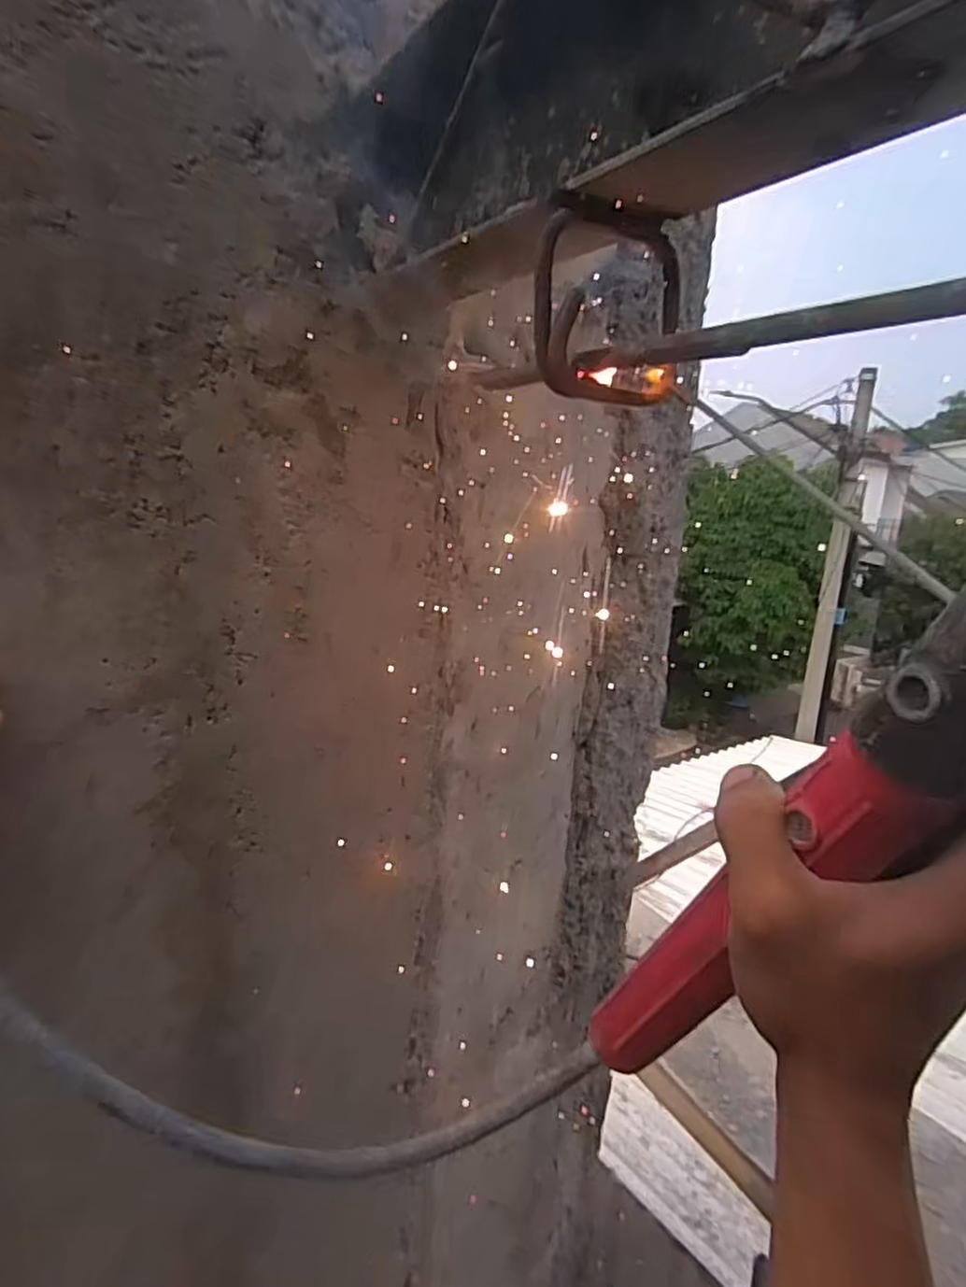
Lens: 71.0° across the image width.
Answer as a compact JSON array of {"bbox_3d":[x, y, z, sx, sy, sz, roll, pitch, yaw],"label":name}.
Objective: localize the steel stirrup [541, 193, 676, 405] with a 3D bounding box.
[{"bbox_3d":[0.057,-0.150,0.299,0.072,0.079,0.017,-4,15,-26],"label":"steel stirrup"}]

